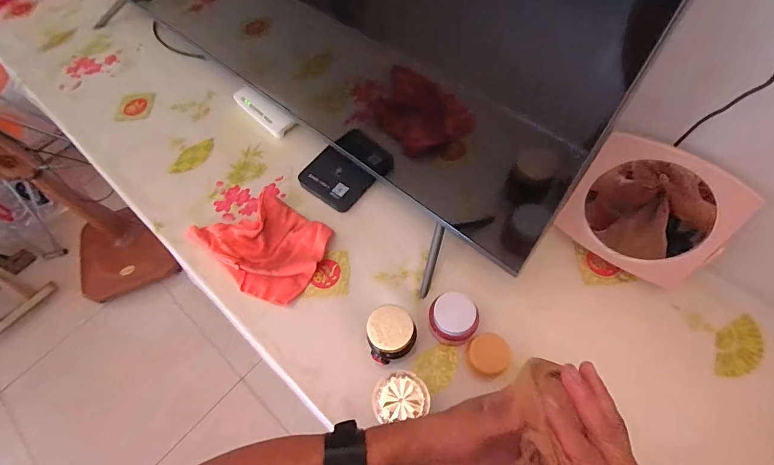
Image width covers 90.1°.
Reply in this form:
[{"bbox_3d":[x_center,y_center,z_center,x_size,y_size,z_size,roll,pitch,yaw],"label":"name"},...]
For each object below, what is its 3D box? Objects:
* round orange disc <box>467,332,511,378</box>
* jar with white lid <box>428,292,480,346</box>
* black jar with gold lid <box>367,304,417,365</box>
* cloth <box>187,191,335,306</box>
[{"bbox_3d":[0.129,0.157,0.503,0.049,0.042,0.049,9,75,7],"label":"round orange disc"},{"bbox_3d":[0.089,0.120,0.522,0.062,0.069,0.051,17,65,13],"label":"jar with white lid"},{"bbox_3d":[0.008,0.135,0.506,0.058,0.075,0.057,-2,62,4],"label":"black jar with gold lid"},{"bbox_3d":[-0.205,0.010,0.613,0.210,0.037,0.142,26,67,17],"label":"cloth"}]

